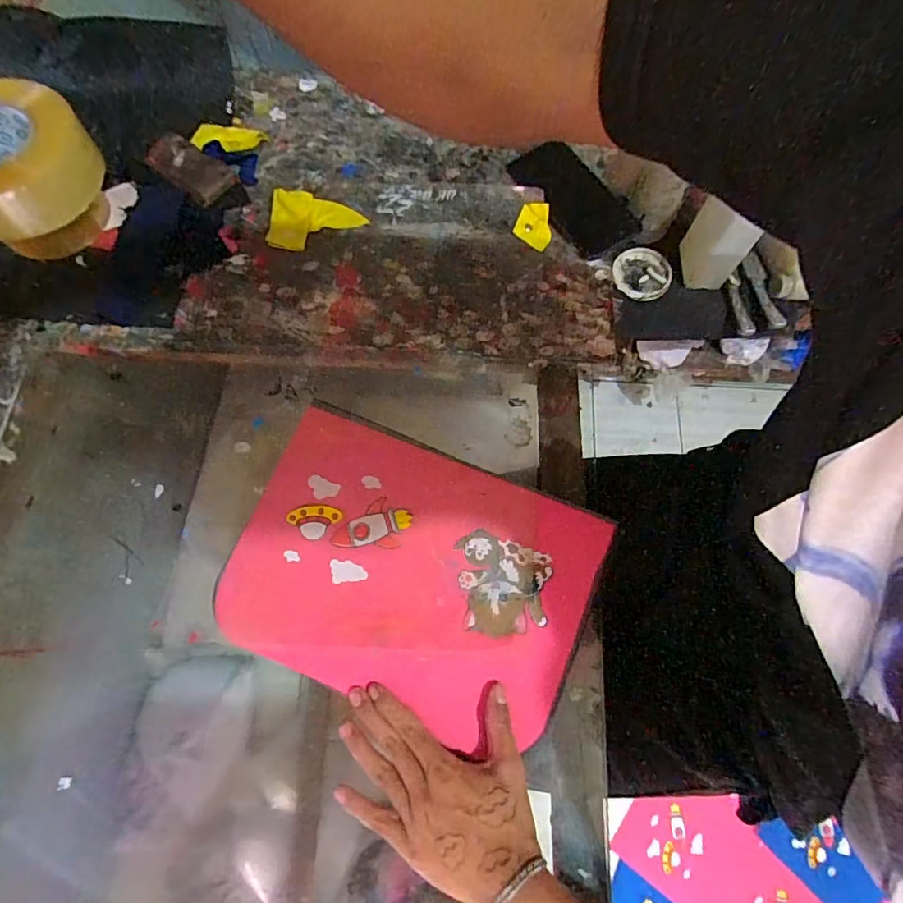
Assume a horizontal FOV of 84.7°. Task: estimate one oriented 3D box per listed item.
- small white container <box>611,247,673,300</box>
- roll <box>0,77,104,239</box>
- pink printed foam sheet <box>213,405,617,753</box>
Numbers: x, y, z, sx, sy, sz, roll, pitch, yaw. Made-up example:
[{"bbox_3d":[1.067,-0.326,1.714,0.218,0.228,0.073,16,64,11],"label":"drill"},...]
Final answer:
[{"bbox_3d":[0.333,-0.310,0.873,0.093,0.036,0.103,14,72,5],"label":"small white container"},{"bbox_3d":[-0.422,-0.279,0.471,0.141,0.061,0.141,0,71,0],"label":"roll"},{"bbox_3d":[-0.034,0.102,0.432,0.295,0.010,0.210,22,72,6],"label":"pink printed foam sheet"}]

